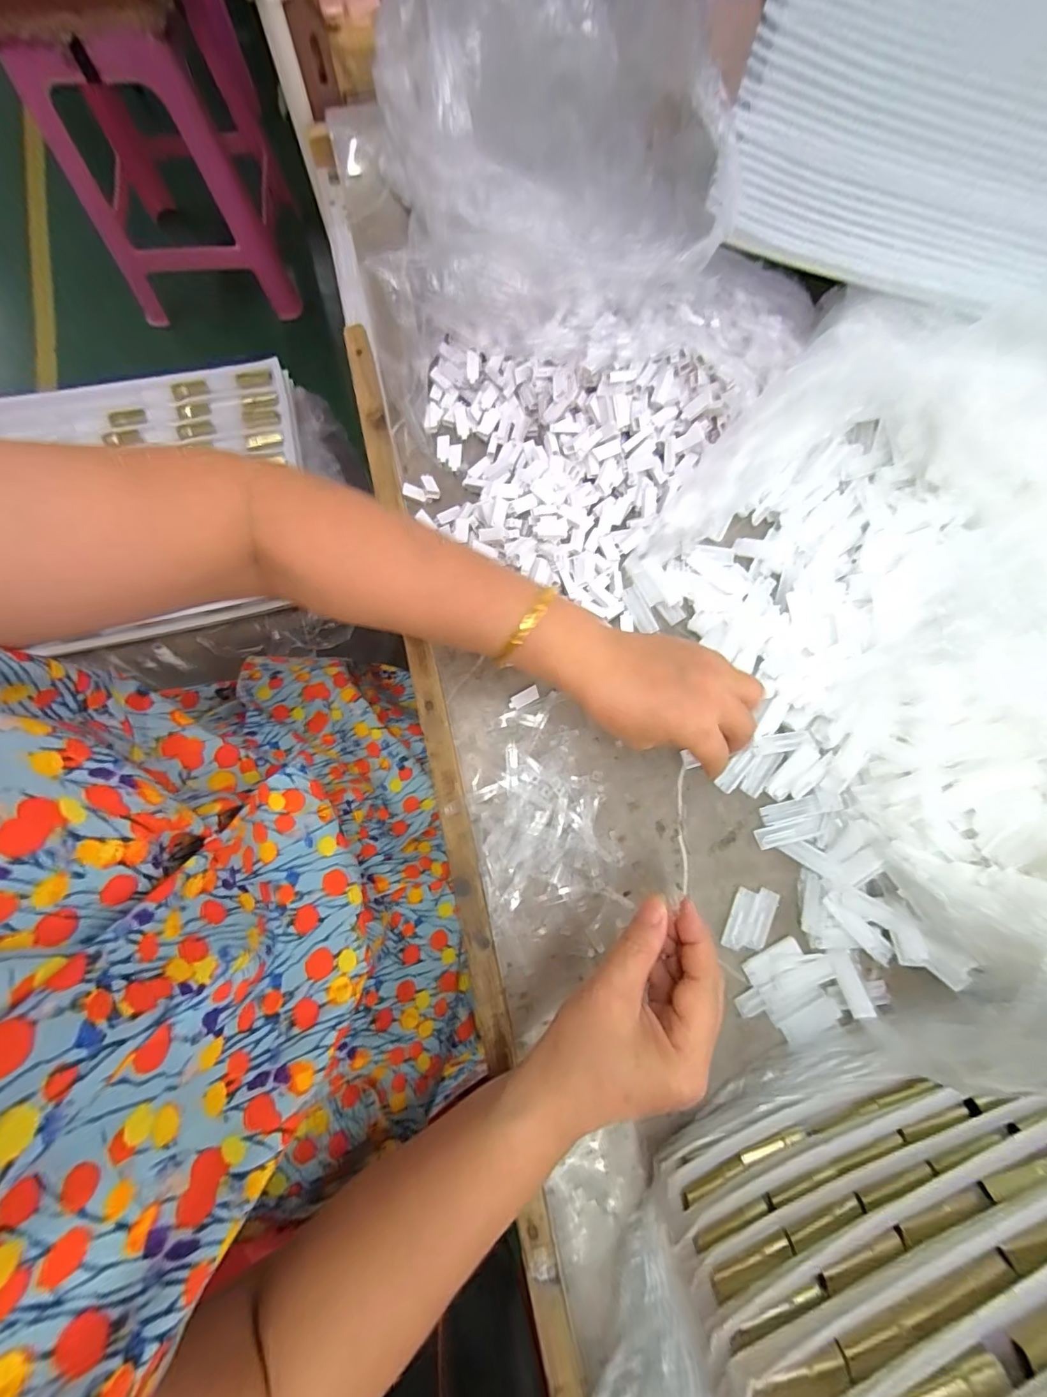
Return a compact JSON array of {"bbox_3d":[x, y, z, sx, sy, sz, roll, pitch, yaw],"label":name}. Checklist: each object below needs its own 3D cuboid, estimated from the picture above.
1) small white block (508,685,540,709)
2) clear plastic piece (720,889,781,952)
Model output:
[{"bbox_3d":[0.000,0.000,0.372,0.024,0.004,0.010,-27,81,-6],"label":"small white block"},{"bbox_3d":[0.160,0.155,0.348,0.027,0.004,0.047,28,80,4],"label":"clear plastic piece"}]

